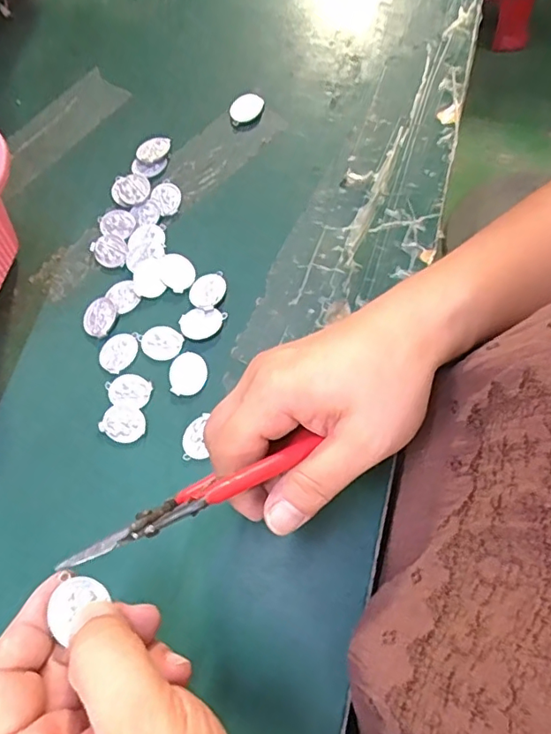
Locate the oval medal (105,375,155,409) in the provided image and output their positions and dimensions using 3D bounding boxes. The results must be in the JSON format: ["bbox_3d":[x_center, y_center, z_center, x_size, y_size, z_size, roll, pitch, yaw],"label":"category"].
[{"bbox_3d":[-0.086,0.013,0.314,0.028,0.004,0.019,9,70,8],"label":"oval medal"}]

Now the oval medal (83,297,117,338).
[{"bbox_3d":[-0.109,-0.031,0.333,0.020,0.004,0.024,24,73,13],"label":"oval medal"}]

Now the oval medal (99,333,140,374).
[{"bbox_3d":[-0.095,-0.010,0.323,0.021,0.004,0.025,25,73,14],"label":"oval medal"}]

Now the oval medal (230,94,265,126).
[{"bbox_3d":[-0.020,-0.180,0.375,0.025,0.006,0.019,-21,69,-3],"label":"oval medal"}]

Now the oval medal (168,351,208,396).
[{"bbox_3d":[-0.052,0.004,0.315,0.022,0.004,0.026,25,73,14],"label":"oval medal"}]

